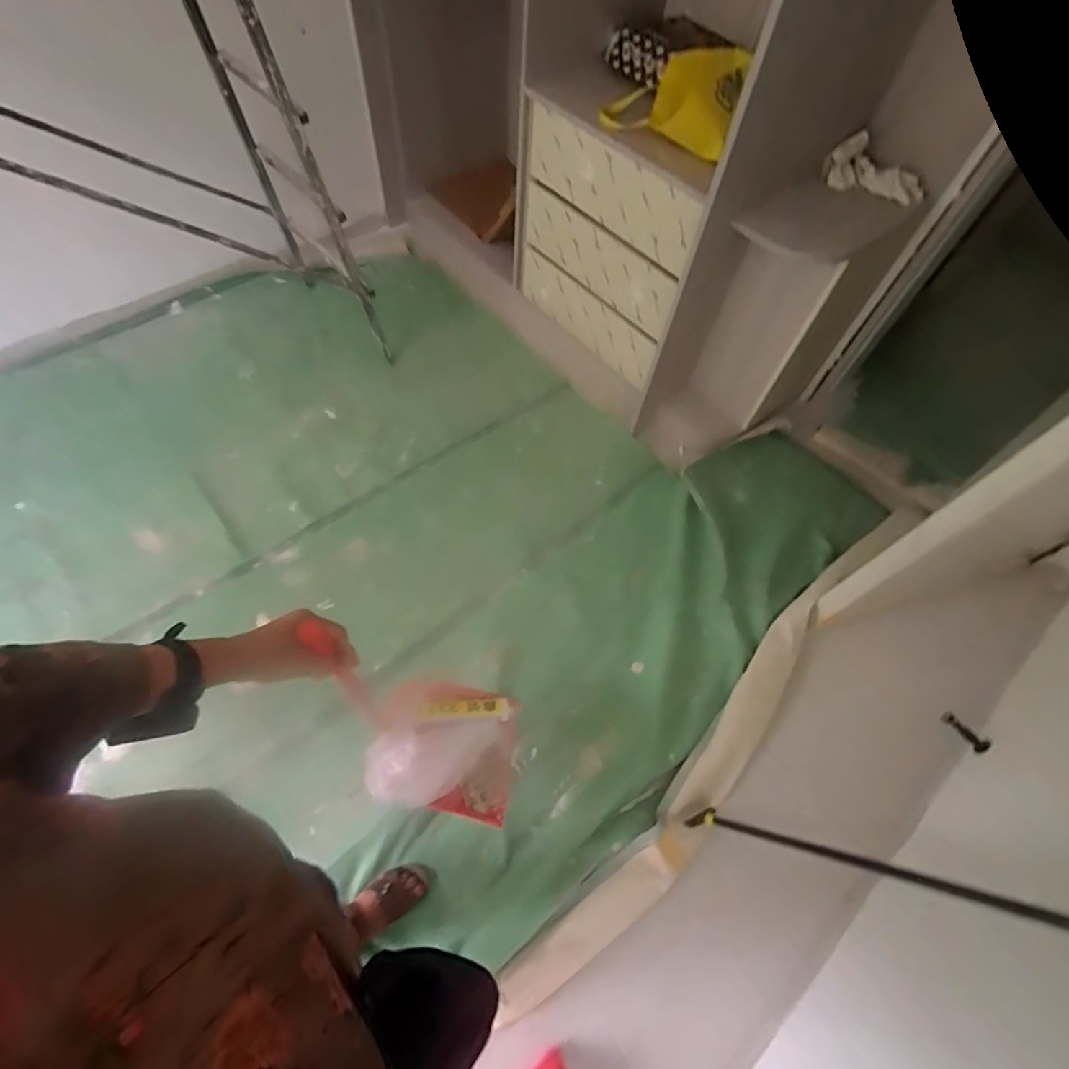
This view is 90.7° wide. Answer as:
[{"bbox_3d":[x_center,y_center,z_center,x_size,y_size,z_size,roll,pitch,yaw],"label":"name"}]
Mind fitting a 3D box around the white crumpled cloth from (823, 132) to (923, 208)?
[{"bbox_3d":[0.842,-0.899,1.299,0.246,0.093,0.098,17,62,4],"label":"white crumpled cloth"}]

